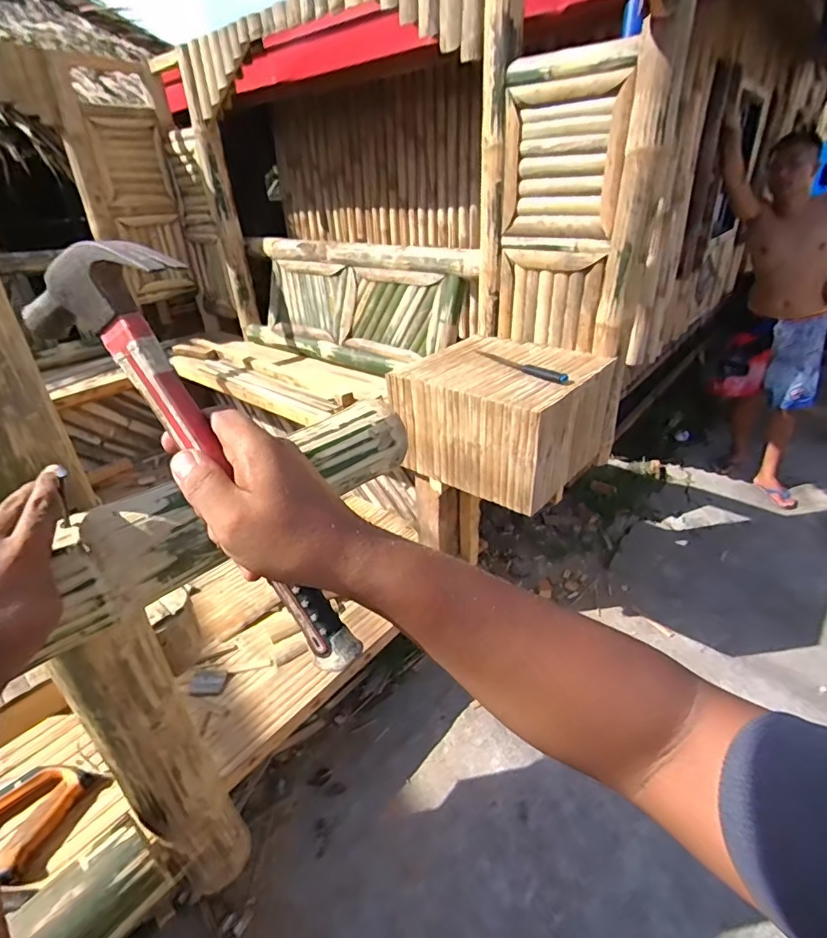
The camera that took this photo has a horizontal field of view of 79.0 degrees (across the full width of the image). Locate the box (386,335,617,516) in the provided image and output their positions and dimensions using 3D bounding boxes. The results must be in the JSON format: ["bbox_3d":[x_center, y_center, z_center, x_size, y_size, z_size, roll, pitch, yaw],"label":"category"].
[{"bbox_3d":[0.277,-0.176,1.548,0.514,0.312,0.467,22,40,35],"label":"box"}]

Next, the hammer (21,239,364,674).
[{"bbox_3d":[-0.112,0.007,0.287,0.089,0.271,0.038,-21,14,44],"label":"hammer"}]

